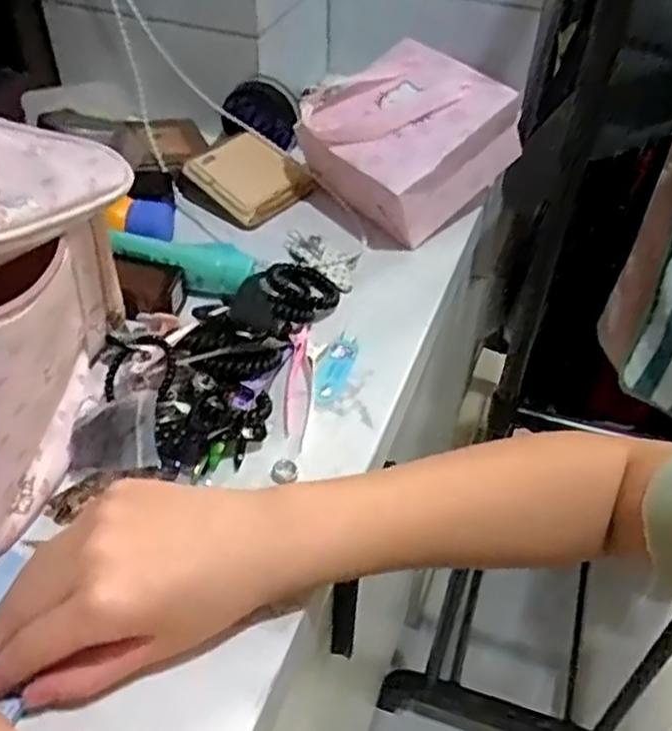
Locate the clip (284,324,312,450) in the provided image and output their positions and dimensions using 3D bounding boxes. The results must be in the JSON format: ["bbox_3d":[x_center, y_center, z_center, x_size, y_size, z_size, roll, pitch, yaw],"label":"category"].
[{"bbox_3d":[-0.023,0.011,0.448,0.016,0.011,0.088,2,45,0],"label":"clip"}]

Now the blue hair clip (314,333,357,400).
[{"bbox_3d":[0.000,0.001,0.469,0.019,0.010,0.051,16,58,13],"label":"blue hair clip"}]

